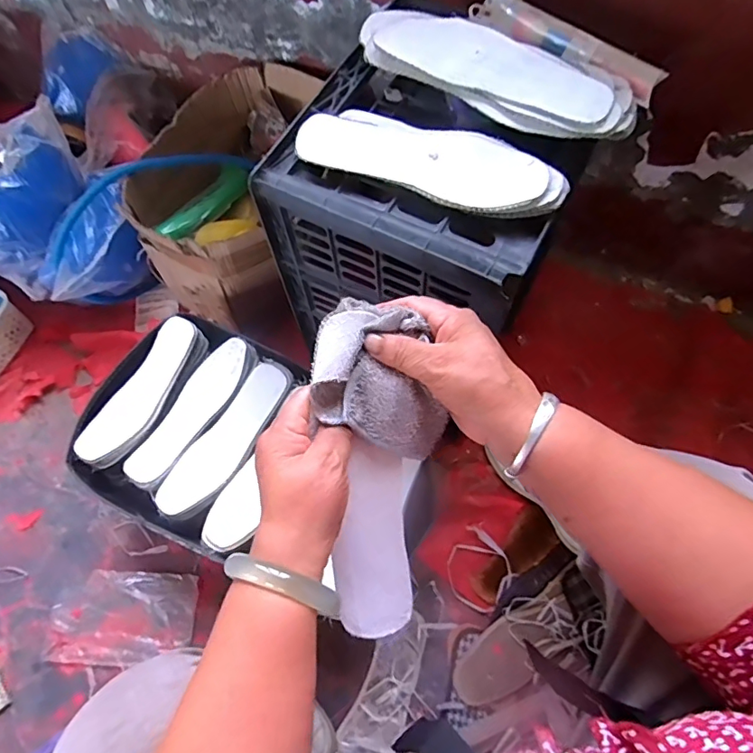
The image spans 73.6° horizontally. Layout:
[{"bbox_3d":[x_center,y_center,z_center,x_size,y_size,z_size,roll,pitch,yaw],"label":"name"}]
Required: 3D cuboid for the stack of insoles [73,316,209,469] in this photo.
[{"bbox_3d":[-0.322,0.025,0.714,0.076,0.038,0.233,27,70,13],"label":"stack of insoles"}]

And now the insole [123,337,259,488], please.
[{"bbox_3d":[-0.256,0.042,0.695,0.077,0.021,0.229,27,69,27],"label":"insole"}]

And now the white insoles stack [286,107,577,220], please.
[{"bbox_3d":[0.050,-0.204,0.471,0.246,0.014,0.081,18,68,10],"label":"white insoles stack"}]

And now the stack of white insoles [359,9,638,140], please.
[{"bbox_3d":[0.109,-0.294,0.482,0.281,0.036,0.100,25,69,12],"label":"stack of white insoles"}]

